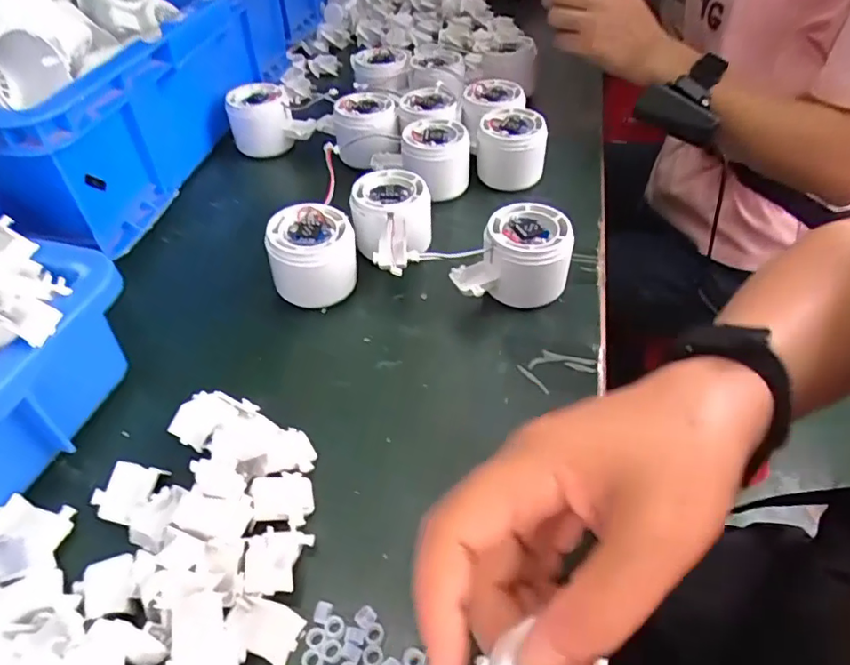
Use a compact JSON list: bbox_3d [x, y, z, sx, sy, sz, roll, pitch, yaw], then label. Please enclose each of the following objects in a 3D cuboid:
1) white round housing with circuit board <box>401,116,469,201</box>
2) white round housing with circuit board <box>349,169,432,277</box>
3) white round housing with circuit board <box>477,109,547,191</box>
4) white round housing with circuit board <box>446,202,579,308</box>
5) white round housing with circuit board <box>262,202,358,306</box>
[{"bbox_3d":[0.009,-0.151,0.486,0.056,0.050,0.058,1,46,-1],"label":"white round housing with circuit board"},{"bbox_3d":[-0.024,-0.076,0.418,0.059,0.051,0.082,1,46,-1],"label":"white round housing with circuit board"},{"bbox_3d":[0.076,-0.160,0.495,0.057,0.058,0.056,1,46,-1],"label":"white round housing with circuit board"},{"bbox_3d":[0.065,-0.051,0.387,0.066,0.052,0.059,-6,46,-8],"label":"white round housing with circuit board"},{"bbox_3d":[-0.077,-0.050,0.392,0.056,0.054,0.054,1,46,-1],"label":"white round housing with circuit board"}]

